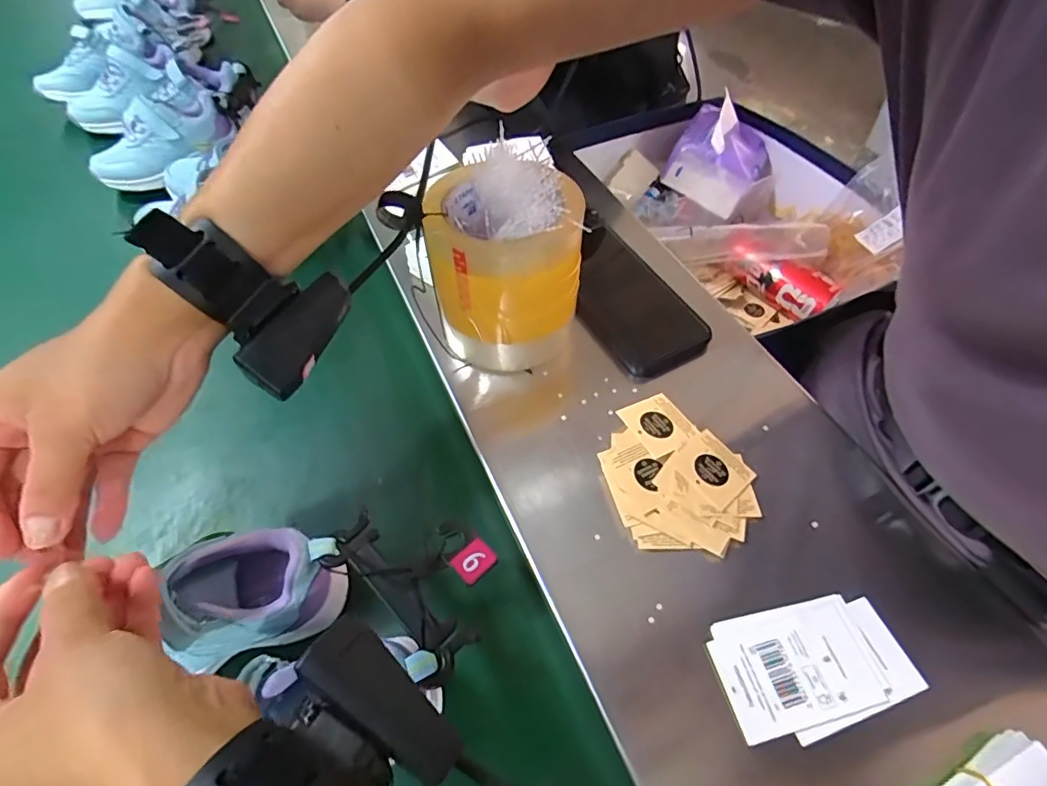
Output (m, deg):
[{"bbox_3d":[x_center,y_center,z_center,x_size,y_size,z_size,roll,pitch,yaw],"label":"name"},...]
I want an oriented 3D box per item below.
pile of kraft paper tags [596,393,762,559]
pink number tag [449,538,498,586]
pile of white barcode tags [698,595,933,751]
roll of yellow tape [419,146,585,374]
[{"bbox_3d":[0.100,0.051,0.340,0.088,0.015,0.105,-13,54,-6],"label":"pile of kraft paper tags"},{"bbox_3d":[-0.028,0.095,0.290,0.022,0.006,0.018,-39,61,-23],"label":"pink number tag"},{"bbox_3d":[0.156,0.144,0.277,0.101,0.004,0.060,-13,54,-6],"label":"pile of white barcode tags"},{"bbox_3d":[-0.011,-0.097,0.359,0.105,0.102,0.109,-14,54,-7],"label":"roll of yellow tape"}]

